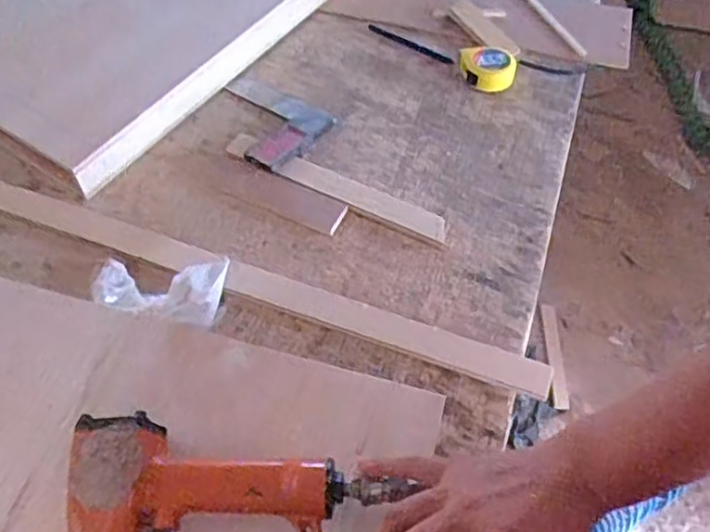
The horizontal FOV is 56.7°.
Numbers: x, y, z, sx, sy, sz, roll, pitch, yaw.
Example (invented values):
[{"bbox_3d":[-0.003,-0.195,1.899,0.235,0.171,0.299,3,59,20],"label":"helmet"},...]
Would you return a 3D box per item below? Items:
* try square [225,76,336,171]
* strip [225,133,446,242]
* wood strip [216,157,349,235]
[{"bbox_3d":[-0.114,-0.182,0.810,0.159,0.010,0.122,36,61,20],"label":"try square"},{"bbox_3d":[-0.025,-0.093,0.755,0.275,0.010,0.041,23,57,13],"label":"strip"},{"bbox_3d":[-0.091,-0.084,0.748,0.163,0.009,0.044,24,58,14],"label":"wood strip"}]

